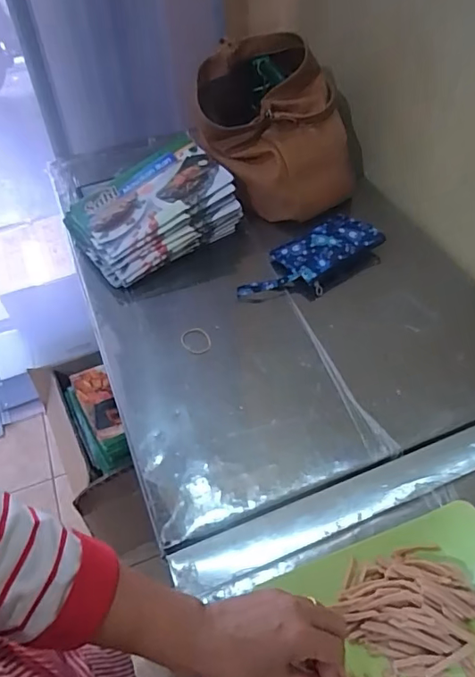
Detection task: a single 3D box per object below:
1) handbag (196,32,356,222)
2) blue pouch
[{"bbox_3d":[0.064,-0.404,0.976,0.251,0.216,0.304,-11,50,-8],"label":"handbag"},{"bbox_3d":[0.128,-0.132,0.879,0.265,0.049,0.109,-28,54,-21],"label":"blue pouch"}]

